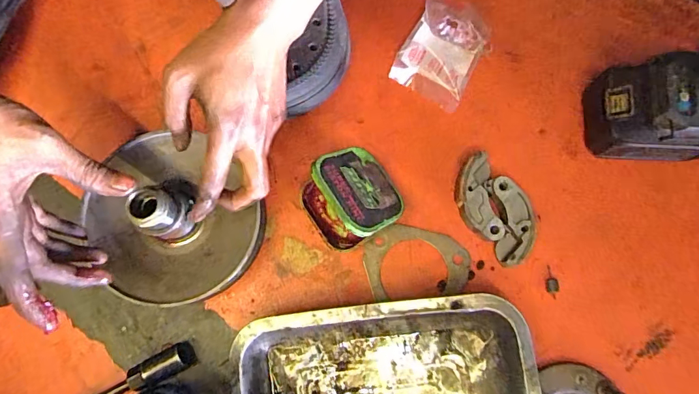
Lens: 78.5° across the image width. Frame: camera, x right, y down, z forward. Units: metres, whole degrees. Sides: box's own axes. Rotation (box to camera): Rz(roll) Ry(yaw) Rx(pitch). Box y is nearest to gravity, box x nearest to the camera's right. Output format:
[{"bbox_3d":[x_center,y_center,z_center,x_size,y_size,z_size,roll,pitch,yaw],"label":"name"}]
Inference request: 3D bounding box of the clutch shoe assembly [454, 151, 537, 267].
[{"bbox_3d":[0.142,0.011,0.420,0.057,0.022,0.102,-37,82,-8],"label":"clutch shoe assembly"}]

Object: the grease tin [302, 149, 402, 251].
[{"bbox_3d":[0.001,0.000,0.395,0.082,0.073,0.080,-34,82,-8],"label":"grease tin"}]

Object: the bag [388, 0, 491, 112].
[{"bbox_3d":[0.100,-0.157,0.446,0.078,0.035,0.106,29,79,4],"label":"bag"}]

